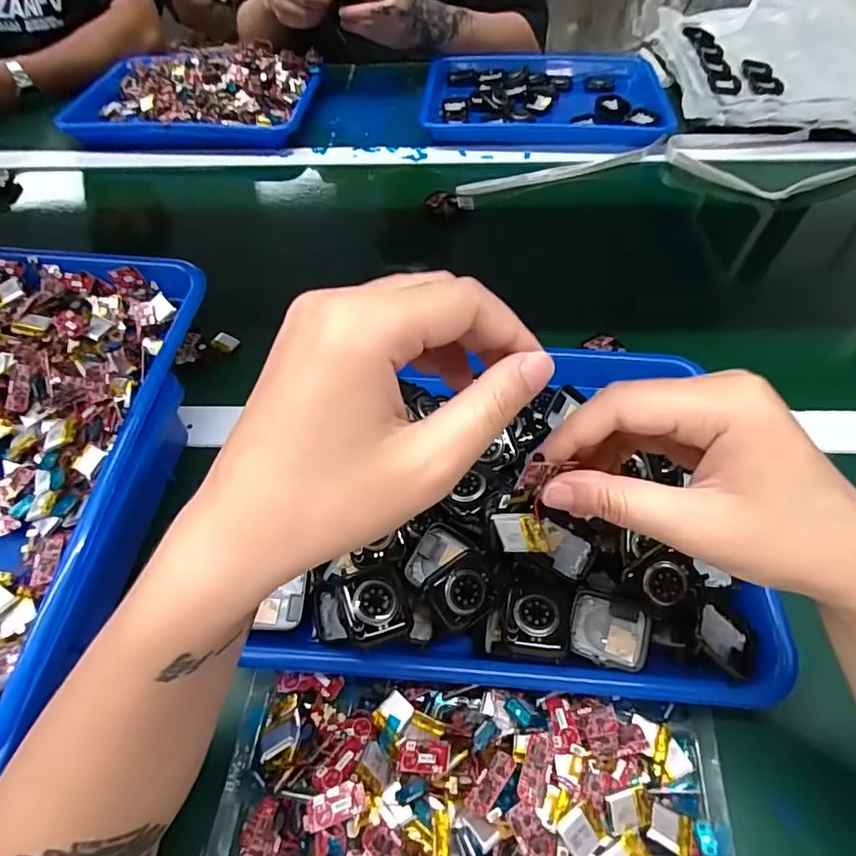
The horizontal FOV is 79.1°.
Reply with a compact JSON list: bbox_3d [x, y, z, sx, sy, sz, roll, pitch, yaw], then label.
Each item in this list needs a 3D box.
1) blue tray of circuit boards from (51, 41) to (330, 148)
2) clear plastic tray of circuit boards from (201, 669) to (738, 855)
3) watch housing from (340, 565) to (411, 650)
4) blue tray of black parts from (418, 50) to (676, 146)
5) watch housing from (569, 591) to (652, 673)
[{"bbox_3d":[-0.348,-0.499,0.770,0.369,0.049,0.249,2,54,3],"label":"blue tray of circuit boards"},{"bbox_3d":[0.022,0.198,0.260,0.262,0.049,0.123,3,54,3],"label":"clear plastic tray of circuit boards"},{"bbox_3d":[-0.030,0.098,0.289,0.034,0.011,0.041,-15,56,-10],"label":"watch housing"},{"bbox_3d":[0.156,-0.464,0.722,0.313,0.033,0.258,2,54,2],"label":"blue tray of black parts"},{"bbox_3d":[0.101,0.114,0.291,0.042,0.013,0.036,14,56,11],"label":"watch housing"}]

